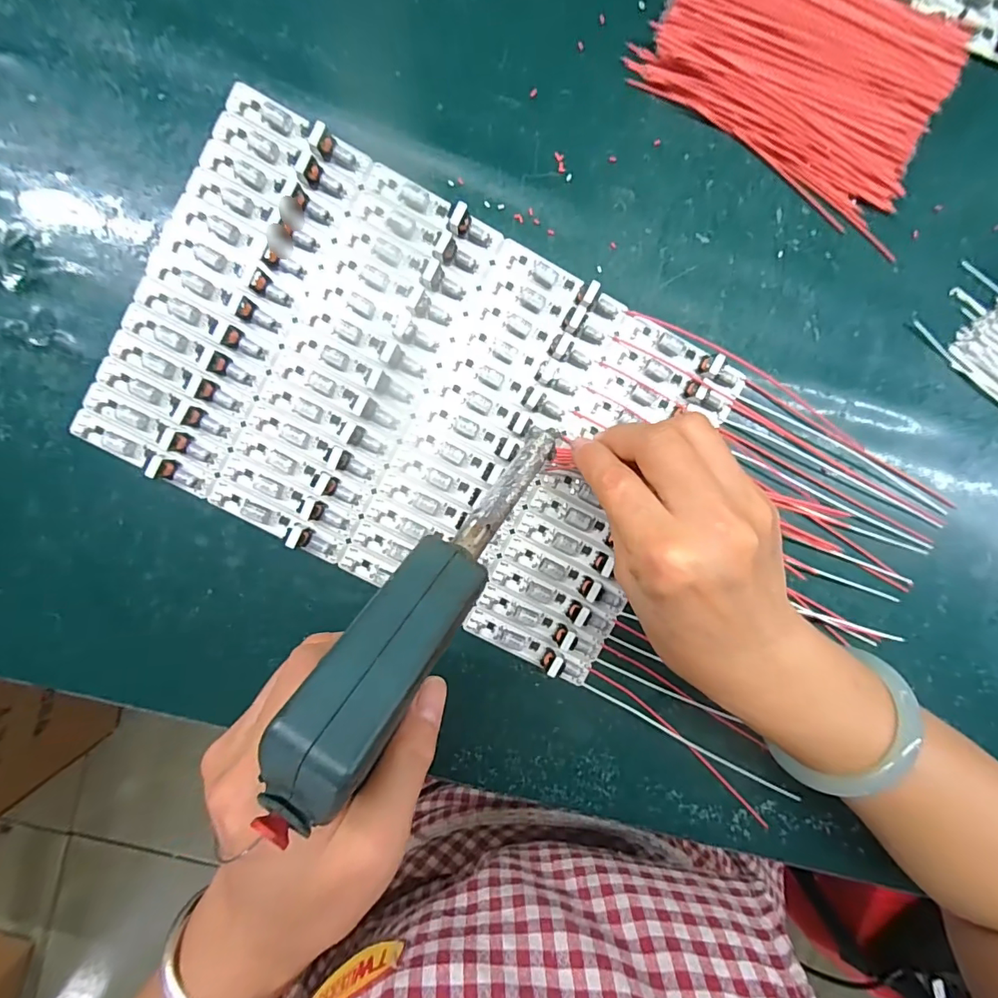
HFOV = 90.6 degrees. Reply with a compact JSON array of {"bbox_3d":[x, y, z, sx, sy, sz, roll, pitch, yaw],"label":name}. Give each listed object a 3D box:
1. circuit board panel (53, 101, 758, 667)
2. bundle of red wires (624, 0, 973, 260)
[{"bbox_3d":[-0.041,-0.051,0.255,0.289,0.015,0.191,27,93,-5],"label":"circuit board panel"},{"bbox_3d":[0.152,-0.215,0.247,0.154,0.017,0.095,26,93,-5],"label":"bundle of red wires"}]

